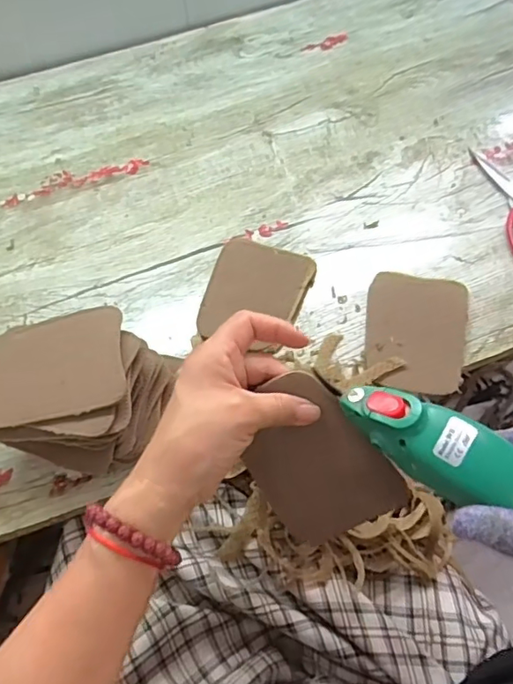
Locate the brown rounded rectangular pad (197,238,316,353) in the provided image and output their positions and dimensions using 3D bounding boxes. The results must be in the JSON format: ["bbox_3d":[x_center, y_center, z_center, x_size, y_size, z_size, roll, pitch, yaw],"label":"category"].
[{"bbox_3d":[-0.002,-0.048,0.524,0.094,0.010,0.112,18,61,15],"label":"brown rounded rectangular pad"}]

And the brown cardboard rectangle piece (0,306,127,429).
[{"bbox_3d":[-0.155,0.017,0.402,0.111,0.017,0.087,-12,60,-1],"label":"brown cardboard rectangle piece"}]

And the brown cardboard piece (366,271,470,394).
[{"bbox_3d":[0.146,-0.012,0.493,0.087,0.007,0.125,9,59,9],"label":"brown cardboard piece"}]

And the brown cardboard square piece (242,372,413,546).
[{"bbox_3d":[0.038,0.081,0.357,0.083,0.011,0.107,-36,99,17],"label":"brown cardboard square piece"}]

